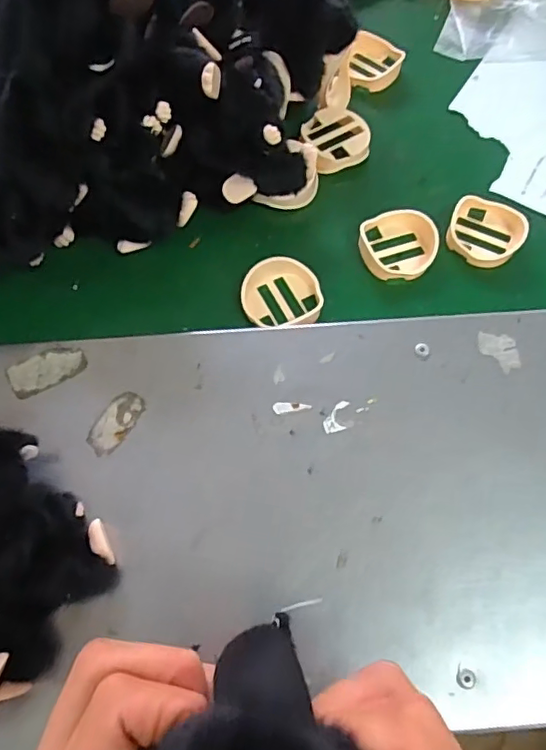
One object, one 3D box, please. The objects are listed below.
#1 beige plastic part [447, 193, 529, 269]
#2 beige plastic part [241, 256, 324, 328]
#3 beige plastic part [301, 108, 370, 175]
[{"bbox_3d":[0.164,-0.110,0.429,0.055,0.017,0.053,0,67,0],"label":"beige plastic part"},{"bbox_3d":[0.006,-0.056,0.405,0.056,0.021,0.058,-6,67,-2],"label":"beige plastic part"},{"bbox_3d":[0.051,-0.193,0.463,0.055,0.021,0.055,0,67,0],"label":"beige plastic part"}]

